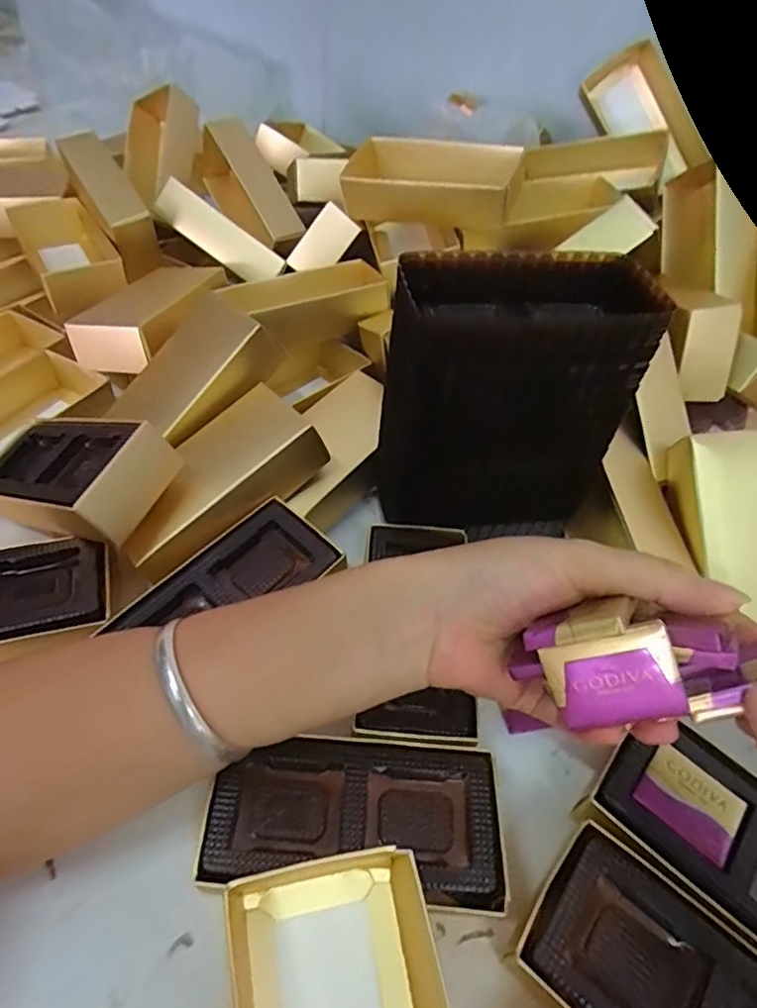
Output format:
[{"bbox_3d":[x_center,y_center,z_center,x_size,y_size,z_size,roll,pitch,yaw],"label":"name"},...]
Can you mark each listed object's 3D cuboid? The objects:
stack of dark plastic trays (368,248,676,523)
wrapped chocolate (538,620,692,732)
[{"bbox_3d":[0.062,-0.053,0.297,0.120,0.126,0.077,-1,50,-7],"label":"stack of dark plastic trays"},{"bbox_3d":[0.075,0.057,0.189,0.039,0.032,0.004,-17,12,20],"label":"wrapped chocolate"}]

